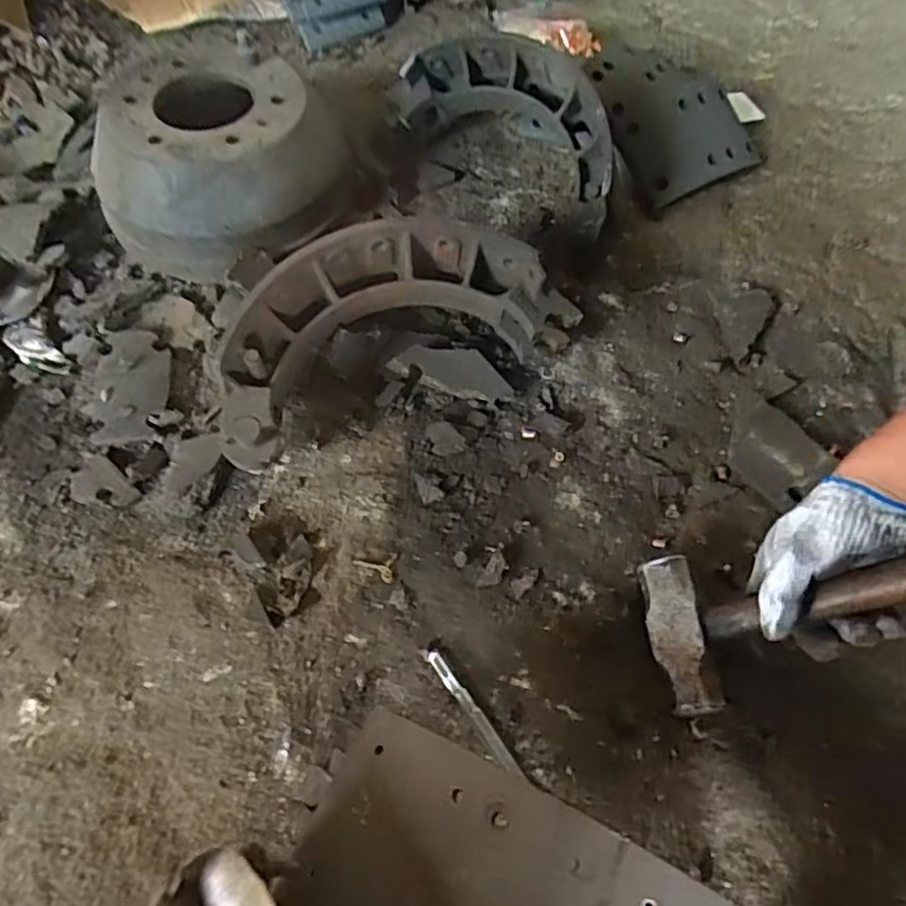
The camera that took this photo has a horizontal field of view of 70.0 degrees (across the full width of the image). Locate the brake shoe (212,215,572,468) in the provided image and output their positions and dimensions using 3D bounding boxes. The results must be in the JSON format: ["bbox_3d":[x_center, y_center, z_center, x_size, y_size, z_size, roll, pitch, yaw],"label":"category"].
[{"bbox_3d":[-0.069,-0.121,0.641,0.336,0.125,0.153,-23,64,-13],"label":"brake shoe"}]

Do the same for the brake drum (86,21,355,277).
[{"bbox_3d":[-0.264,-0.331,0.747,0.253,0.121,0.247,1,61,-1],"label":"brake drum"}]

